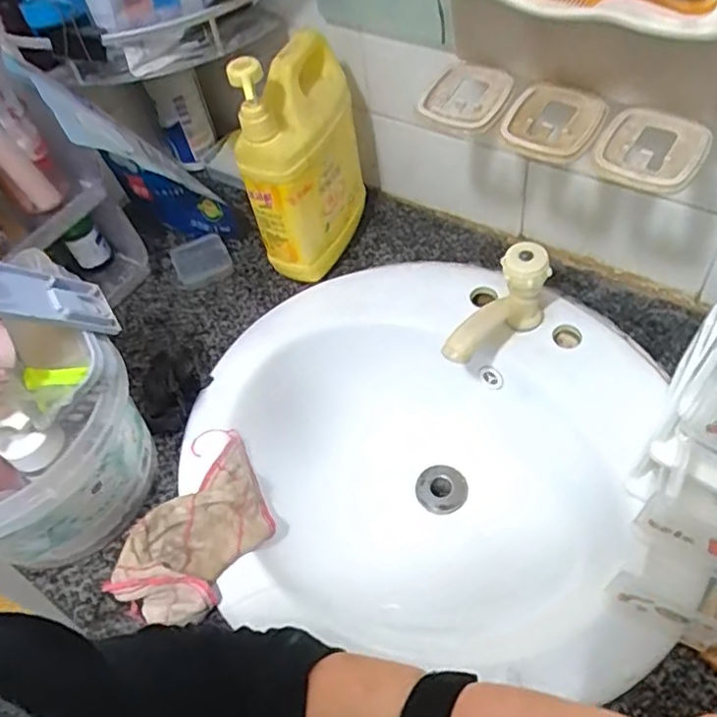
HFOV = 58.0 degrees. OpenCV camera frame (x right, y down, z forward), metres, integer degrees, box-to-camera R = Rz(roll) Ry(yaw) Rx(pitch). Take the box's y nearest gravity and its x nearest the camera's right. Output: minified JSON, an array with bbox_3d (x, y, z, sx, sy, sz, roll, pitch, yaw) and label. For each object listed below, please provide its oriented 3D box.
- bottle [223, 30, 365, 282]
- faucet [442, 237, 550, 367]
[{"bbox_3d":[-0.059,-0.202,0.680,0.076,0.248,0.130,15,56,16],"label":"bottle"},{"bbox_3d":[0.134,-0.035,0.632,0.043,0.111,0.130,34,63,26],"label":"faucet"}]

